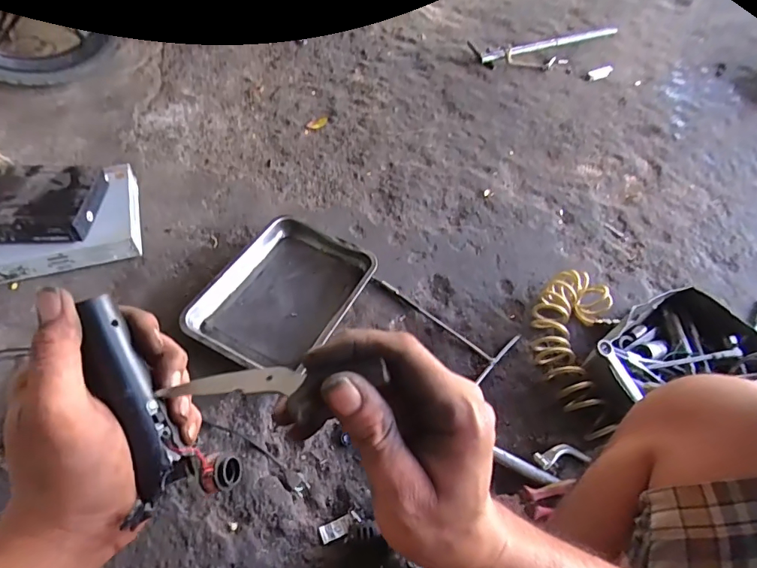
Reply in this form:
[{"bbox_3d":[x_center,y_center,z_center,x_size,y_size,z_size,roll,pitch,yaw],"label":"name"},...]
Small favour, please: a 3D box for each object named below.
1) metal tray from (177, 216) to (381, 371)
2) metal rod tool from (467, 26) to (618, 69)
[{"bbox_3d":[-0.198,0.018,0.915,0.270,0.047,0.341,26,57,14],"label":"metal tray"},{"bbox_3d":[0.609,-0.823,1.558,0.600,0.045,0.144,-12,56,-12],"label":"metal rod tool"}]

